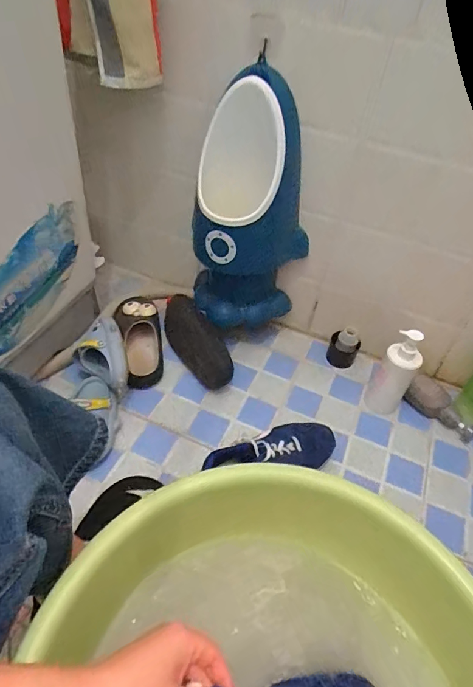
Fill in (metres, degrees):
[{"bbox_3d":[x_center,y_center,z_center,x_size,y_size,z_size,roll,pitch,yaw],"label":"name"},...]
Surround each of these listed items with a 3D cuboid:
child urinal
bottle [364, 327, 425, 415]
[{"bbox_3d":[0.034,-0.251,0.853,0.227,0.458,0.176,6,43,-1],"label":"child urinal"},{"bbox_3d":[0.302,0.064,0.825,0.069,0.200,0.070,27,47,20],"label":"bottle"}]

